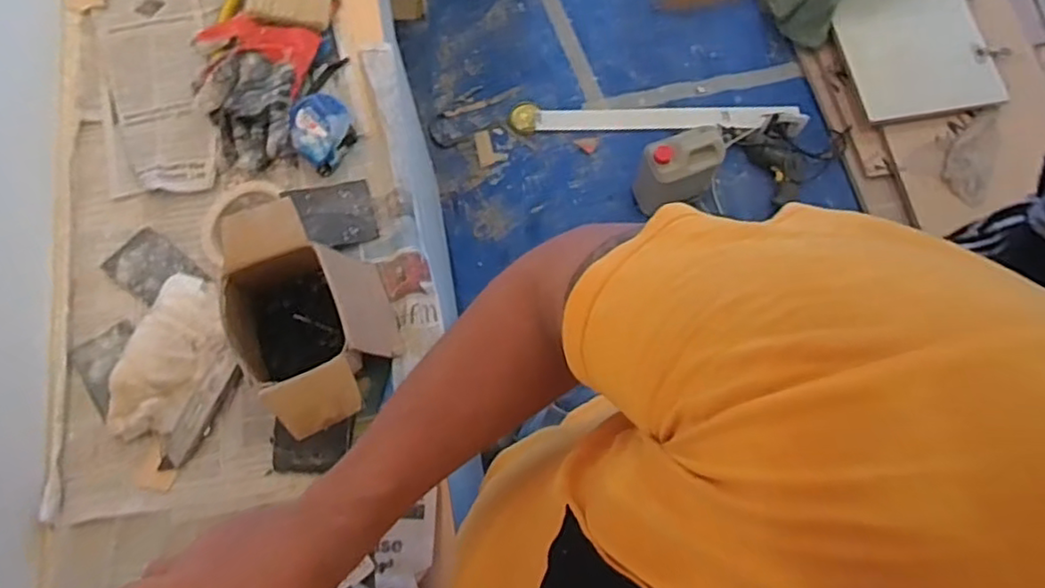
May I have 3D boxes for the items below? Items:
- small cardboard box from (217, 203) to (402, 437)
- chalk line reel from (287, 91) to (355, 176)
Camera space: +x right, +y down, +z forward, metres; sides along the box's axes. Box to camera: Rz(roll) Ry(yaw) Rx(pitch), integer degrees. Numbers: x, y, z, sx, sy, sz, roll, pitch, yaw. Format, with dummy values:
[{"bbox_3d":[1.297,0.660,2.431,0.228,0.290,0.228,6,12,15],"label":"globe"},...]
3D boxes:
[{"bbox_3d":[-0.213,0.030,0.668,0.139,0.107,0.220,-17,72,-5],"label":"small cardboard box"},{"bbox_3d":[-0.236,-0.192,0.774,0.071,0.038,0.093,-20,72,-6],"label":"chalk line reel"}]

